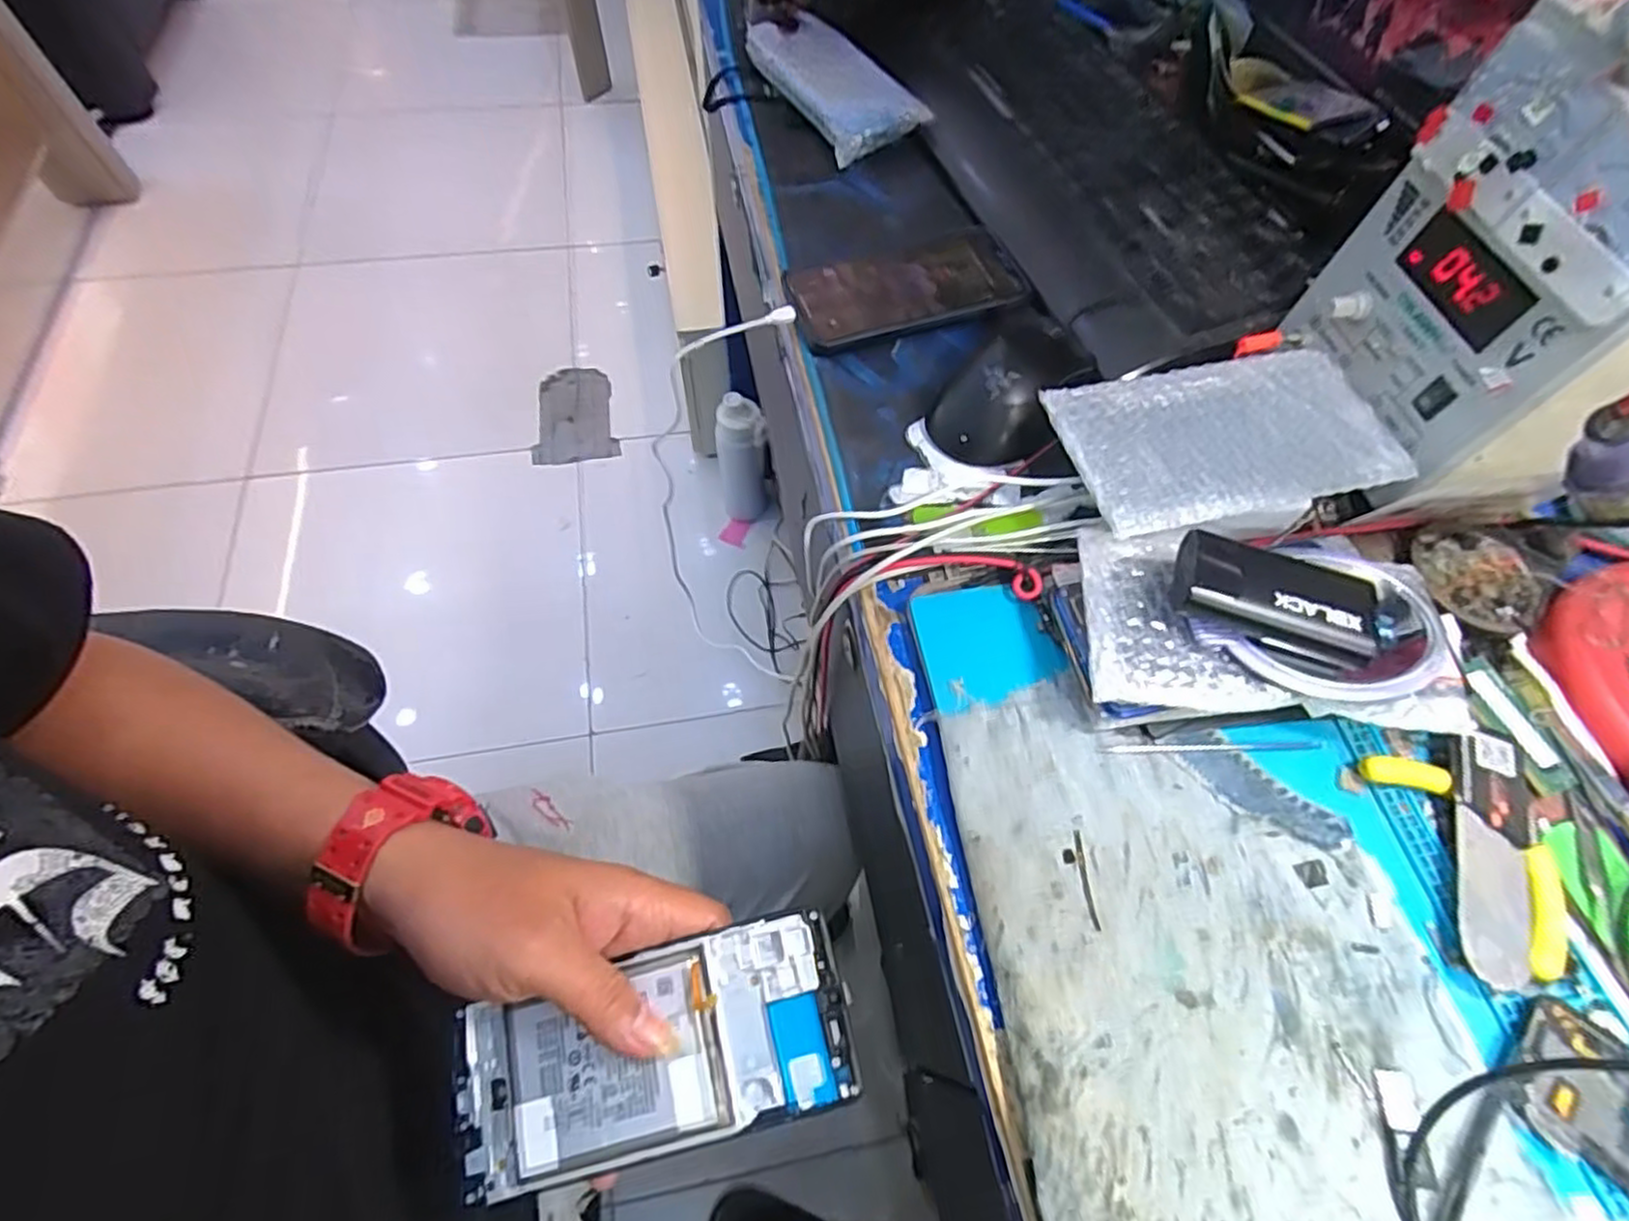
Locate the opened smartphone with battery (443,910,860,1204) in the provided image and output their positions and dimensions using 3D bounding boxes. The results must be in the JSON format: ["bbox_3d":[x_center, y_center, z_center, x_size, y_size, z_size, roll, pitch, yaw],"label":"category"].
[{"bbox_3d":[-0.063,0.172,0.282,0.152,0.010,0.068,-17,64,-3],"label":"opened smartphone with battery"}]

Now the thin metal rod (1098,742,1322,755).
[{"bbox_3d":[0.194,0.067,0.354,0.110,0.004,0.005,-1,62,-3],"label":"thin metal rod"}]

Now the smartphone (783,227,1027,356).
[{"bbox_3d":[0.062,-0.224,0.504,0.155,0.012,0.080,-18,64,-12],"label":"smartphone"}]

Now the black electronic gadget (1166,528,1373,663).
[{"bbox_3d":[0.213,-0.006,0.341,0.081,0.027,0.044,21,63,8],"label":"black electronic gadget"}]

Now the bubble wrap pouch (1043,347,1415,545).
[{"bbox_3d":[0.222,-0.095,0.393,0.177,0.008,0.097,-12,61,-9],"label":"bubble wrap pouch"}]

